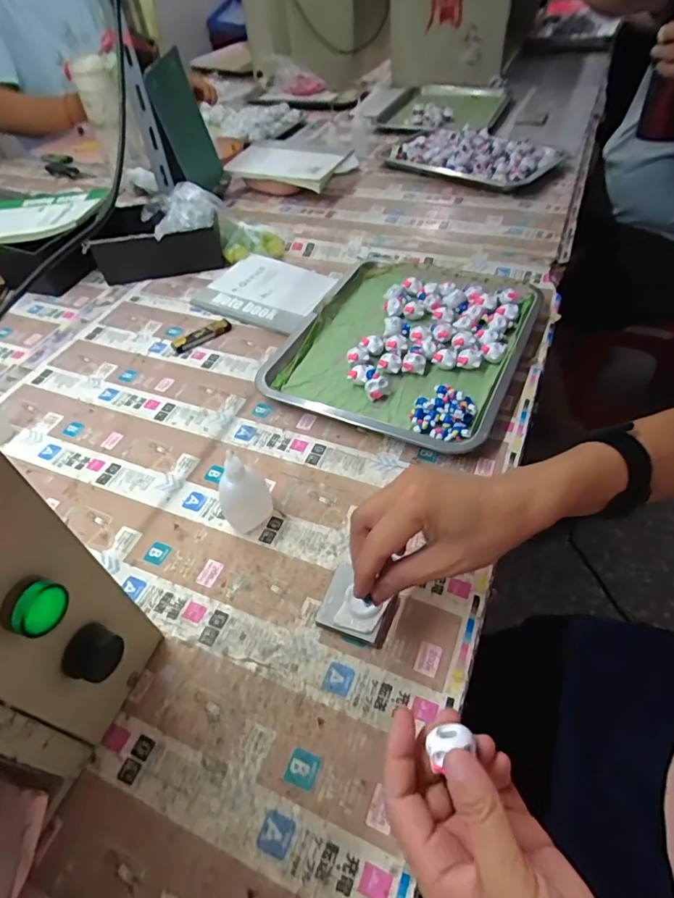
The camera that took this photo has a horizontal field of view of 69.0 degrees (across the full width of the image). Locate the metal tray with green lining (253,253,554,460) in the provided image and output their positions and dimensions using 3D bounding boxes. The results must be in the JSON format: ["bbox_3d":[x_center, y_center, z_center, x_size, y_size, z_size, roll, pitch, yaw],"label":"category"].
[{"bbox_3d":[0.082,-0.126,0.585,0.255,0.032,0.287,18,57,22],"label":"metal tray with green lining"}]

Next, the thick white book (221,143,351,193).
[{"bbox_3d":[-0.088,-0.480,0.825,0.197,0.033,0.097,18,53,19],"label":"thick white book"}]

